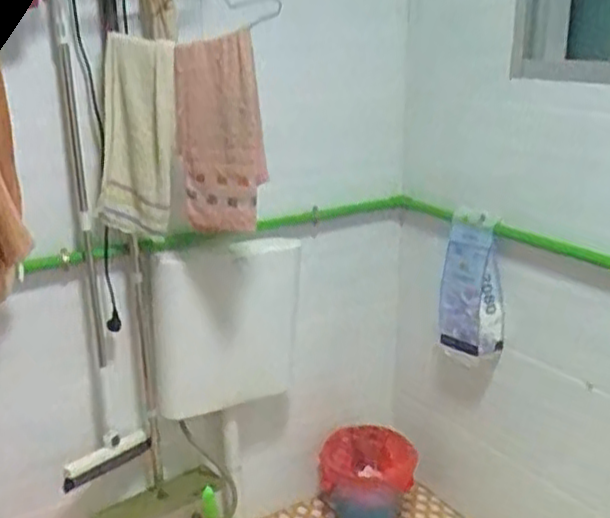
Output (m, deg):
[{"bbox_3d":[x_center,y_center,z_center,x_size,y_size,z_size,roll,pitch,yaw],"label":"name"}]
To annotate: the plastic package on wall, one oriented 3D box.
[{"bbox_3d":[0.424,0.076,1.829,0.181,0.394,0.067,8,8,42],"label":"plastic package on wall"}]

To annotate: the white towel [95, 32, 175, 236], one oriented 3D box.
[{"bbox_3d":[-0.345,-0.245,1.455,0.180,0.383,0.014,3,18,11],"label":"white towel"}]

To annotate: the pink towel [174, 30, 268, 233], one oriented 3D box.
[{"bbox_3d":[-0.171,-0.243,1.437,0.179,0.385,0.038,7,24,19],"label":"pink towel"}]

